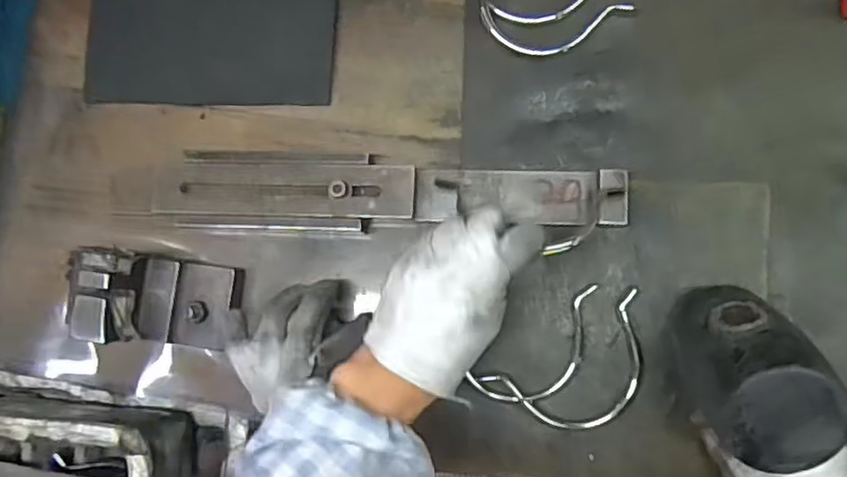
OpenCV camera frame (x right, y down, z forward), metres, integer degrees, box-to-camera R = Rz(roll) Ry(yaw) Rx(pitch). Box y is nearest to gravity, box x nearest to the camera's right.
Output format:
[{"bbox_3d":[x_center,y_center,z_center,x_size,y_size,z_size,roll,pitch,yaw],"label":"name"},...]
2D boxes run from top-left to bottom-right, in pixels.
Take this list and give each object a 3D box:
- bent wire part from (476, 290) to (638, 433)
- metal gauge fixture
[{"bbox_3d":[0.112,0.098,0.451,0.124,0.014,0.070,-31,82,5],"label":"bent wire part"},{"bbox_3d":[-0.033,-0.035,0.477,0.350,0.020,0.059,1,86,7],"label":"metal gauge fixture"}]

